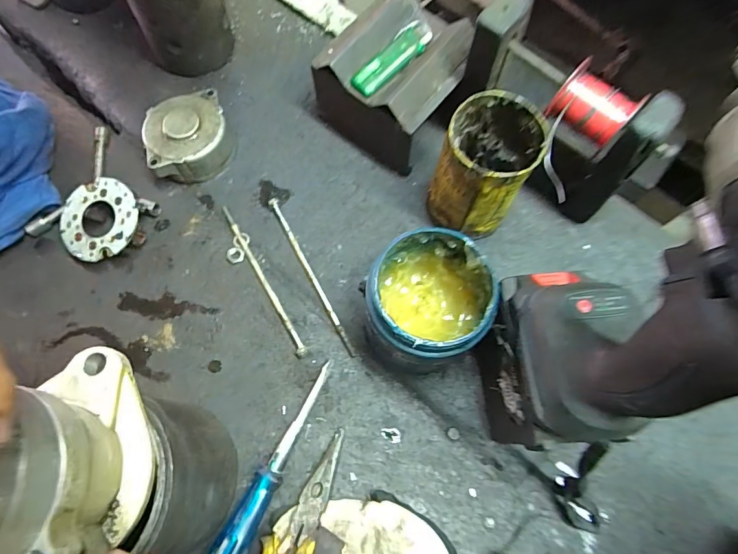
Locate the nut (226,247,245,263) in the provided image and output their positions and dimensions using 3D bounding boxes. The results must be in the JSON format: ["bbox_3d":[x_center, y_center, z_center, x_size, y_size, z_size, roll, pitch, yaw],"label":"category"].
[{"bbox_3d":[-0.125,-0.020,0.394,0.016,0.004,0.015,0,71,0],"label":"nut"}]

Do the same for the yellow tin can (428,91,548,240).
[{"bbox_3d":[0.096,-0.089,0.368,0.067,0.116,0.077,25,70,8],"label":"yellow tin can"}]

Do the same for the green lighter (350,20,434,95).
[{"bbox_3d":[0.021,-0.192,0.373,0.027,0.019,0.078,42,73,13],"label":"green lighter"}]

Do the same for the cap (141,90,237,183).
[{"bbox_3d":[-0.178,-0.137,0.421,0.076,0.040,0.079,0,71,0],"label":"cap"}]

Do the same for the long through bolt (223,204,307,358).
[{"bbox_3d":[-0.098,0.001,0.387,0.008,0.010,0.161,-29,74,-10],"label":"long through bolt"}]

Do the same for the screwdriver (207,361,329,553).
[{"bbox_3d":[-0.080,0.152,0.325,0.025,0.033,0.180,22,73,7],"label":"screwdriver"}]

